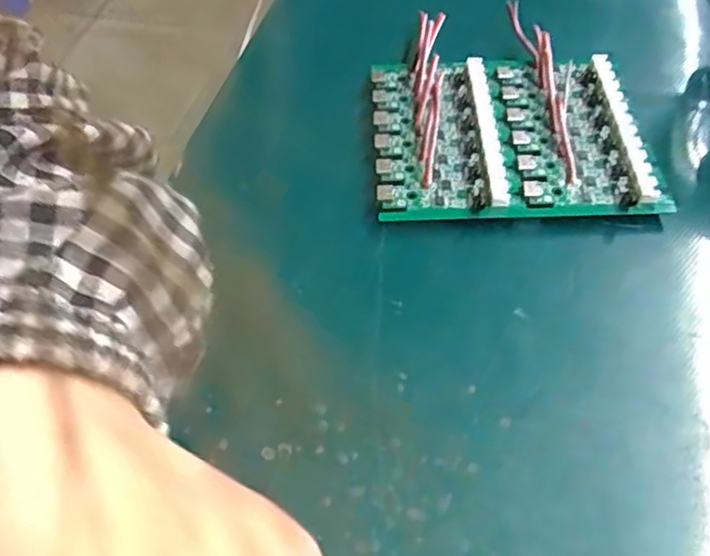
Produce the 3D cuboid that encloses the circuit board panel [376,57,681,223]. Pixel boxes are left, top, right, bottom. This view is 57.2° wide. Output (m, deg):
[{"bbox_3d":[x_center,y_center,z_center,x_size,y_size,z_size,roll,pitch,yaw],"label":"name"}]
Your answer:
[{"bbox_3d":[0.070,-0.067,0.306,0.118,0.021,0.099,-3,53,2],"label":"circuit board panel"}]

